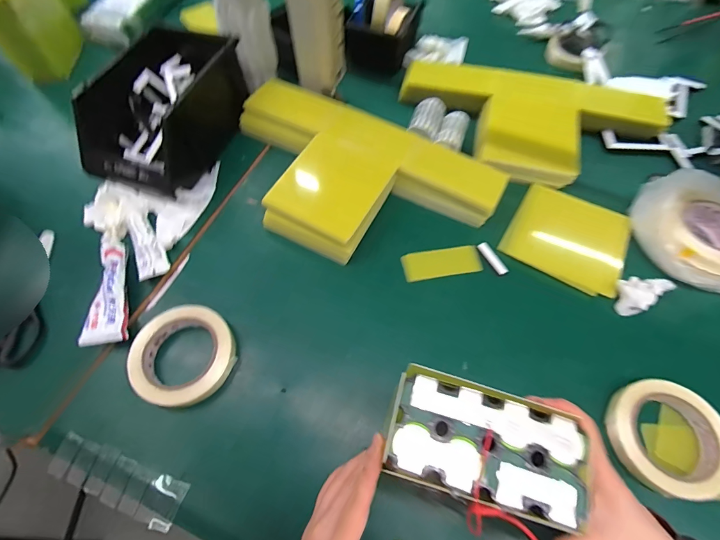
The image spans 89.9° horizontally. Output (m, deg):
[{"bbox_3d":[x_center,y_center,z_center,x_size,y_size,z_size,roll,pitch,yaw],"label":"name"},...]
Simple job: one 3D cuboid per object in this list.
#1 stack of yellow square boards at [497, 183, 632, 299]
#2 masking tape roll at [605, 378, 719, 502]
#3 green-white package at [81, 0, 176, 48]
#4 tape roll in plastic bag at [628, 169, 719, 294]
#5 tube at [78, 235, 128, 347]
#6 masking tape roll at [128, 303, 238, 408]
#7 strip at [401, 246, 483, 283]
[{"bbox_3d":[0.296,-0.051,0.507,0.154,0.005,0.146,30,66,15],"label":"stack of yellow square boards"},{"bbox_3d":[0.329,0.180,0.389,0.108,0.038,0.111,0,63,1],"label":"masking tape roll"},{"bbox_3d":[-0.494,-0.606,0.806,0.114,0.048,0.276,11,62,6],"label":"green-white package"},{"bbox_3d":[0.468,-0.056,0.482,0.147,0.057,0.176,-17,63,-9],"label":"tape roll in plastic bag"},{"bbox_3d":[-0.320,0.022,0.462,0.039,0.032,0.152,-14,63,-7],"label":"tube"},{"bbox_3d":[-0.207,0.101,0.426,0.115,0.032,0.115,0,62,0],"label":"masking tape roll"},{"bbox_3d":[0.113,-0.011,0.502,0.107,0.004,0.044,-8,62,-4],"label":"strip"}]

